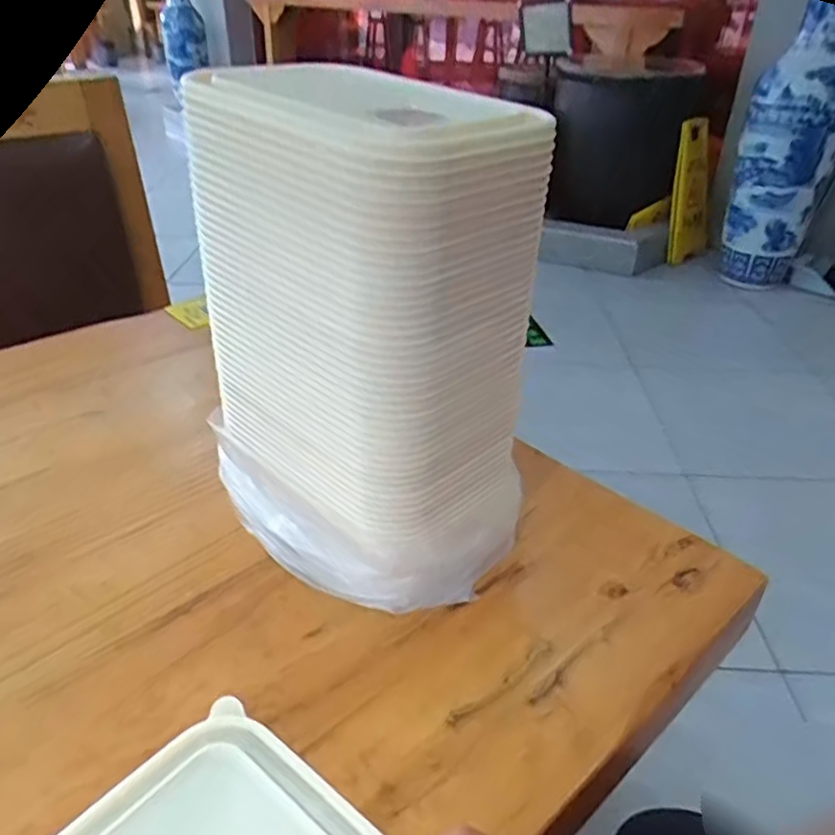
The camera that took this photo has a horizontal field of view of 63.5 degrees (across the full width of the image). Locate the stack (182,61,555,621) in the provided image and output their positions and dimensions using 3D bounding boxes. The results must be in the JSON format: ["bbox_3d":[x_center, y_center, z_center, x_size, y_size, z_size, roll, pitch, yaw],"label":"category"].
[{"bbox_3d":[-0.033,-0.044,0.427,0.195,0.287,0.141,28,41,35],"label":"stack"}]

